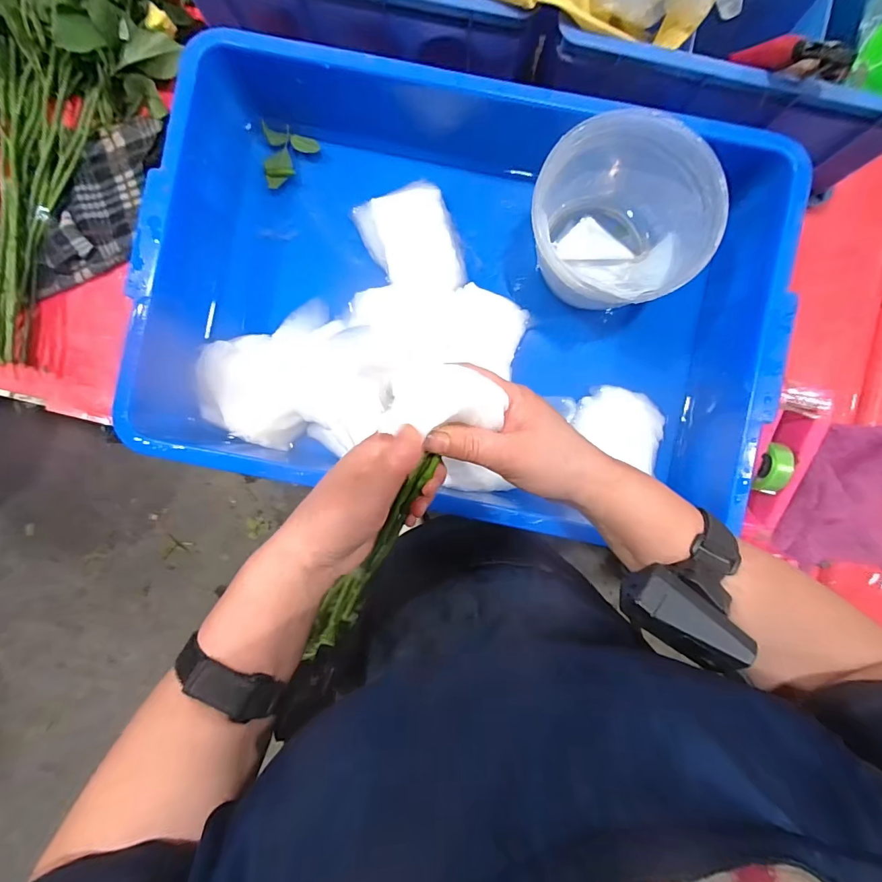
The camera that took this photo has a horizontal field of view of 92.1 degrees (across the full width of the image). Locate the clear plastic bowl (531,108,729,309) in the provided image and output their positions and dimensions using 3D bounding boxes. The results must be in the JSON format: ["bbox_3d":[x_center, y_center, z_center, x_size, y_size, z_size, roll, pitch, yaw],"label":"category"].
[{"bbox_3d":[0.168,-0.205,0.435,0.159,0.137,0.153,0,91,0],"label":"clear plastic bowl"}]

